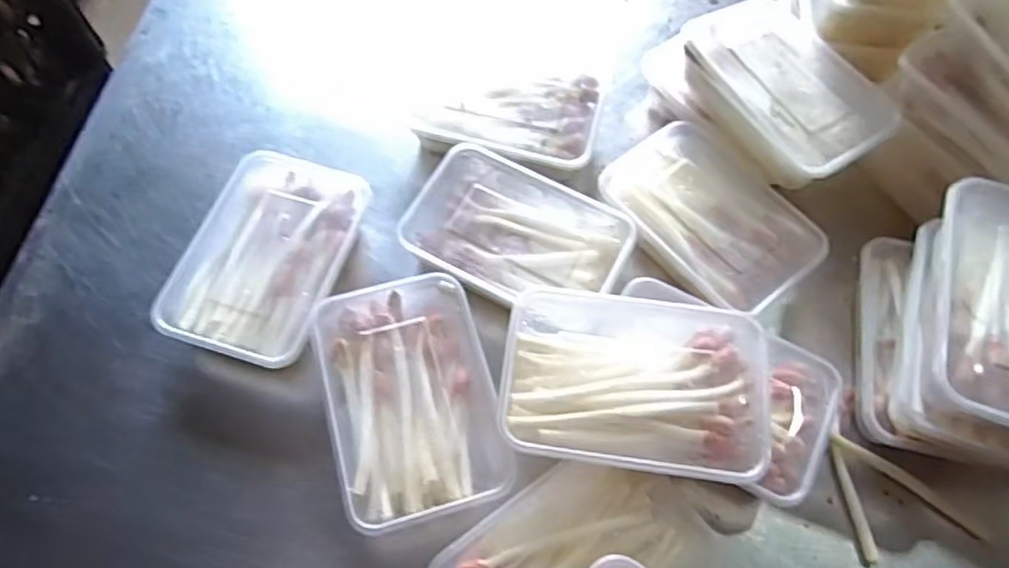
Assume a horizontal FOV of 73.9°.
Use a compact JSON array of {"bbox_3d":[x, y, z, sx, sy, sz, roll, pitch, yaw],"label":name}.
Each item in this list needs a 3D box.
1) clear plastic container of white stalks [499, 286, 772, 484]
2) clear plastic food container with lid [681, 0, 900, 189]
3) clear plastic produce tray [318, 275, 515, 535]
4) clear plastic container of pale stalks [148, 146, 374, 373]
[{"bbox_3d":[0.084,0.065,0.448,0.165,0.050,0.116,8,63,3],"label":"clear plastic container of white stalks"},{"bbox_3d":[0.224,-0.153,0.552,0.117,0.060,0.167,-25,68,-13],"label":"clear plastic food container with lid"},{"bbox_3d":[-0.062,0.079,0.461,0.107,0.038,0.160,-14,64,-8],"label":"clear plastic produce tray"},{"bbox_3d":[-0.175,-0.020,0.506,0.111,0.035,0.161,14,64,6],"label":"clear plastic container of pale stalks"}]

